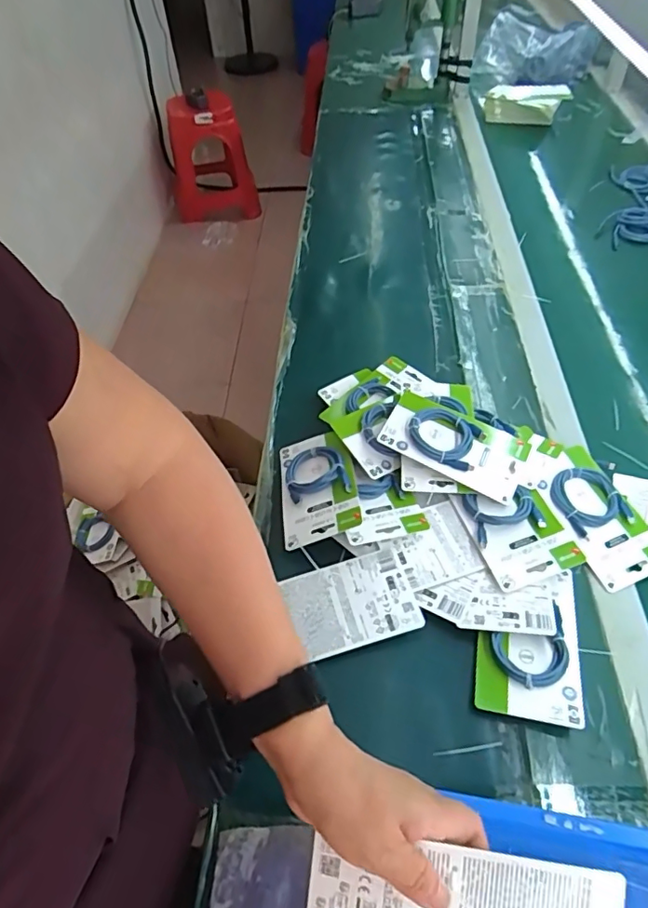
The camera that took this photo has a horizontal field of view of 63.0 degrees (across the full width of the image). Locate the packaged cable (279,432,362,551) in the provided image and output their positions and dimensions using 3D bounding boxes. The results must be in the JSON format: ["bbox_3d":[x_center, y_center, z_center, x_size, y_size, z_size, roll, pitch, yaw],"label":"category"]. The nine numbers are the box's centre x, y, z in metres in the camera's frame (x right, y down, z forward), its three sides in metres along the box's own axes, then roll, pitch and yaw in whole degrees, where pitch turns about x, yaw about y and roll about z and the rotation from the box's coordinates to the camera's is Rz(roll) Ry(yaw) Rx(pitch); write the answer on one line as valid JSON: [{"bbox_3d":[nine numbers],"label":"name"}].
[{"bbox_3d":[-0.009,0.034,0.683,0.096,0.034,0.180,-6,50,-2],"label":"packaged cable"}]

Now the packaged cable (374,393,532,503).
[{"bbox_3d":[0.167,-0.014,0.676,0.178,0.015,0.095,26,64,9],"label":"packaged cable"}]

